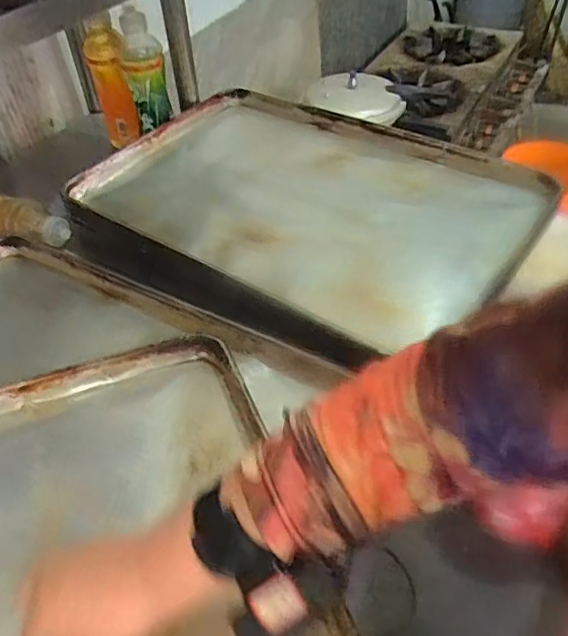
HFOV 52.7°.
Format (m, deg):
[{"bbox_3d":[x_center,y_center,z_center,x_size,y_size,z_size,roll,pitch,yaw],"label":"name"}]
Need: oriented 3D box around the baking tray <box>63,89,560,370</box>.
[{"bbox_3d":[0.023,-0.162,0.805,0.602,0.047,0.425,21,51,24],"label":"baking tray"}]

